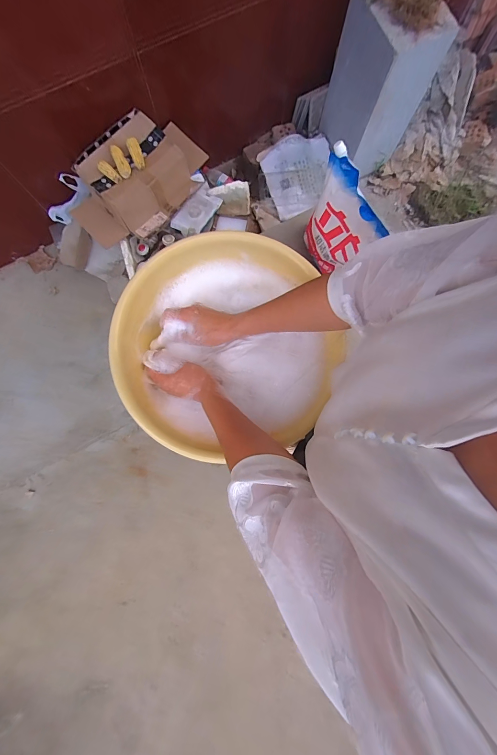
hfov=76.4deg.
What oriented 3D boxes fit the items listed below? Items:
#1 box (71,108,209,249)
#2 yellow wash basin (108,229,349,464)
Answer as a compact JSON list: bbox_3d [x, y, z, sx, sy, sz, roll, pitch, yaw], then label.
[{"bbox_3d":[-0.439,-0.779,1.233,0.345,0.173,0.530,43,82,8],"label":"box"},{"bbox_3d":[-0.056,-0.053,0.552,0.338,0.101,0.359,-4,80,-1],"label":"yellow wash basin"}]

